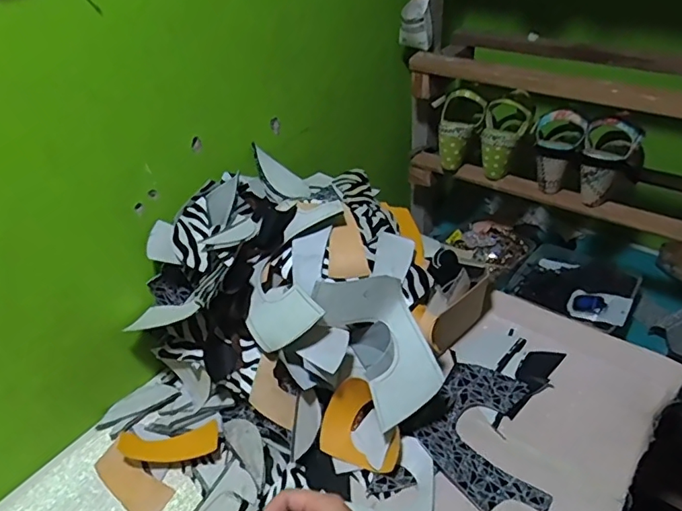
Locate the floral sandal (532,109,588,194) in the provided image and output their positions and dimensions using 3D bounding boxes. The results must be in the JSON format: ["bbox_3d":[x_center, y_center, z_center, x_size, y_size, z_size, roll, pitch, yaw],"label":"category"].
[{"bbox_3d":[0.358,-0.178,0.885,0.078,0.128,0.075,13,41,20],"label":"floral sandal"}]

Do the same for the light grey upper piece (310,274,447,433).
[{"bbox_3d":[0.055,0.098,0.647,0.113,0.196,0.057,-35,7,-34],"label":"light grey upper piece"}]

